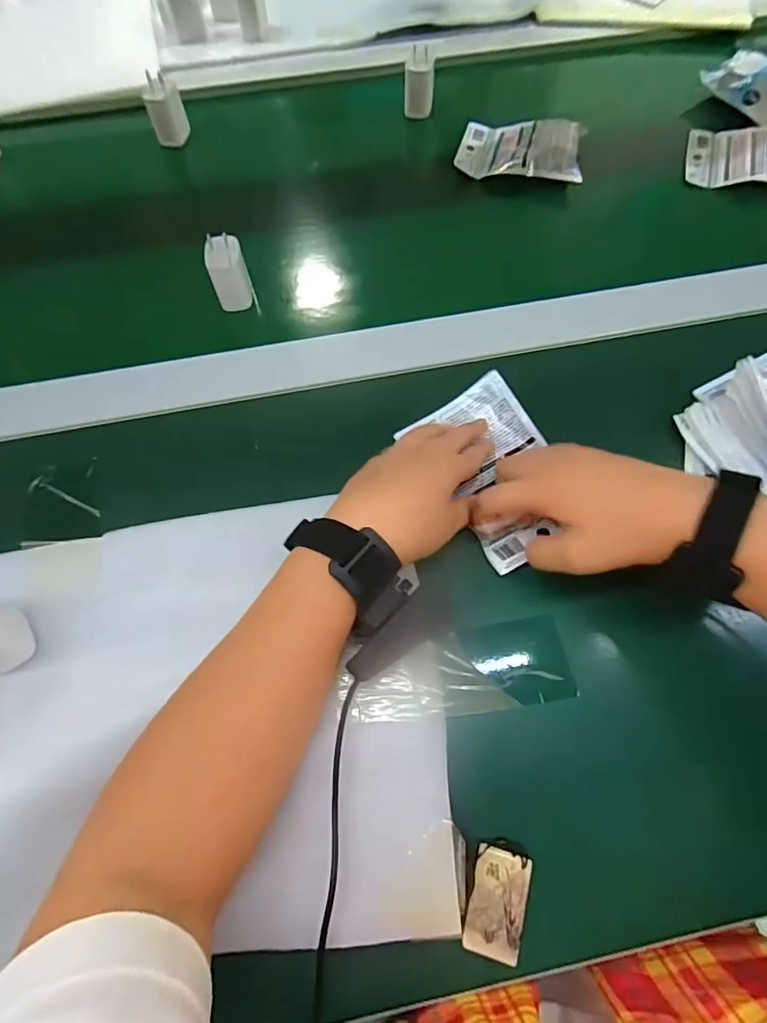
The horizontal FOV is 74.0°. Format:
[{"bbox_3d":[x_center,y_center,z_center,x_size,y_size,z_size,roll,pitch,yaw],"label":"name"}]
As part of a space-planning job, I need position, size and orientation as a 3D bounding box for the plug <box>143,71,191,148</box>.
[{"bbox_3d":[-0.238,-0.440,0.559,0.035,0.059,0.030,-11,67,-4],"label":"plug"}]

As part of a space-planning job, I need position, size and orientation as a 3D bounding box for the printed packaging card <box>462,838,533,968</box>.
[{"bbox_3d":[0.064,0.215,0.284,0.030,0.007,0.055,15,67,7],"label":"printed packaging card"}]

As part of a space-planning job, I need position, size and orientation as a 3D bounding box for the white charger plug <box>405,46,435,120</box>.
[{"bbox_3d":[0.040,-0.481,0.575,0.032,0.057,0.022,0,66,1],"label":"white charger plug"}]

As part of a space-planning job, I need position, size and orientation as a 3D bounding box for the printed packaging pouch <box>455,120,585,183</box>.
[{"bbox_3d":[0.148,-0.393,0.545,0.126,0.028,0.089,11,67,6],"label":"printed packaging pouch"}]

